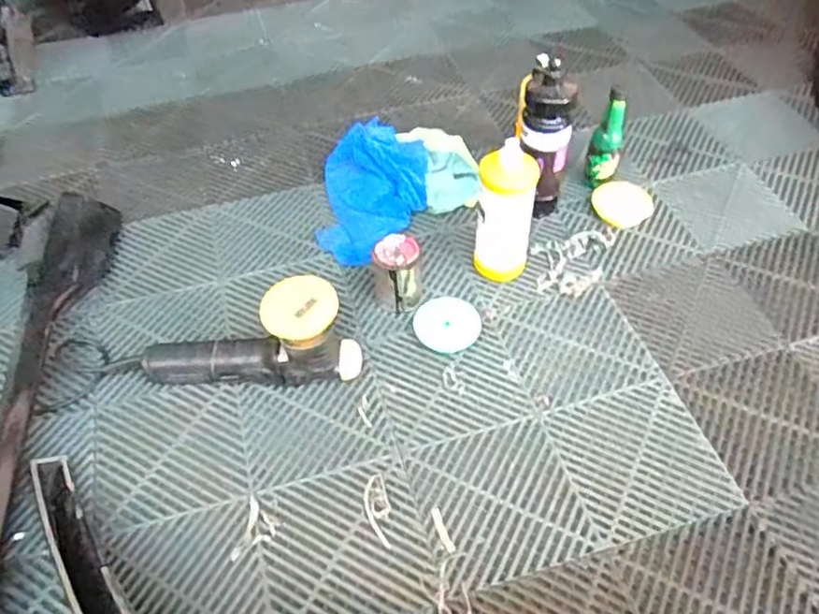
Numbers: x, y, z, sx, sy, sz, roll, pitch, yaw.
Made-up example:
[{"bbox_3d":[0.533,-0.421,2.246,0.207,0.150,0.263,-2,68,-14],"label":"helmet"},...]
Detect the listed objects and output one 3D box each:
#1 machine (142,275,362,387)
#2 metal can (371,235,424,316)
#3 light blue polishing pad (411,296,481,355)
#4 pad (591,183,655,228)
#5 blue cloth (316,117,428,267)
[{"bbox_3d":[-0.223,0.046,0.909,0.299,0.164,0.086,-4,50,-1],"label":"machine"},{"bbox_3d":[-0.016,-0.049,1.018,0.068,0.093,0.079,-6,50,-3],"label":"metal can"},{"bbox_3d":[0.058,0.026,1.003,0.095,0.032,0.083,15,53,14],"label":"light blue polishing pad"},{"bbox_3d":[0.377,-0.183,1.167,0.102,0.023,0.087,-19,52,-13],"label":"pad"},{"bbox_3d":[-0.064,-0.214,1.173,0.187,0.090,0.309,0,50,2],"label":"blue cloth"}]

